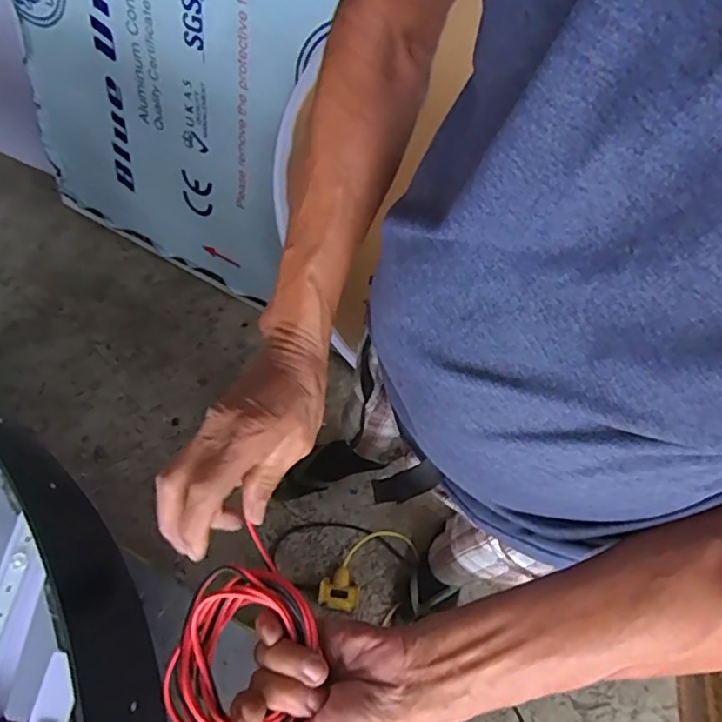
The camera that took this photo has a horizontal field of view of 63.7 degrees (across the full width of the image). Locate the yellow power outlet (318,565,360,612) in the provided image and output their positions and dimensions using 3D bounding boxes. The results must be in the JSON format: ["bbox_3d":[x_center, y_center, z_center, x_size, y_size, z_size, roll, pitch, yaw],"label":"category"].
[{"bbox_3d":[-0.043,0.466,1.194,0.088,0.047,0.086,4,63,1],"label":"yellow power outlet"}]

